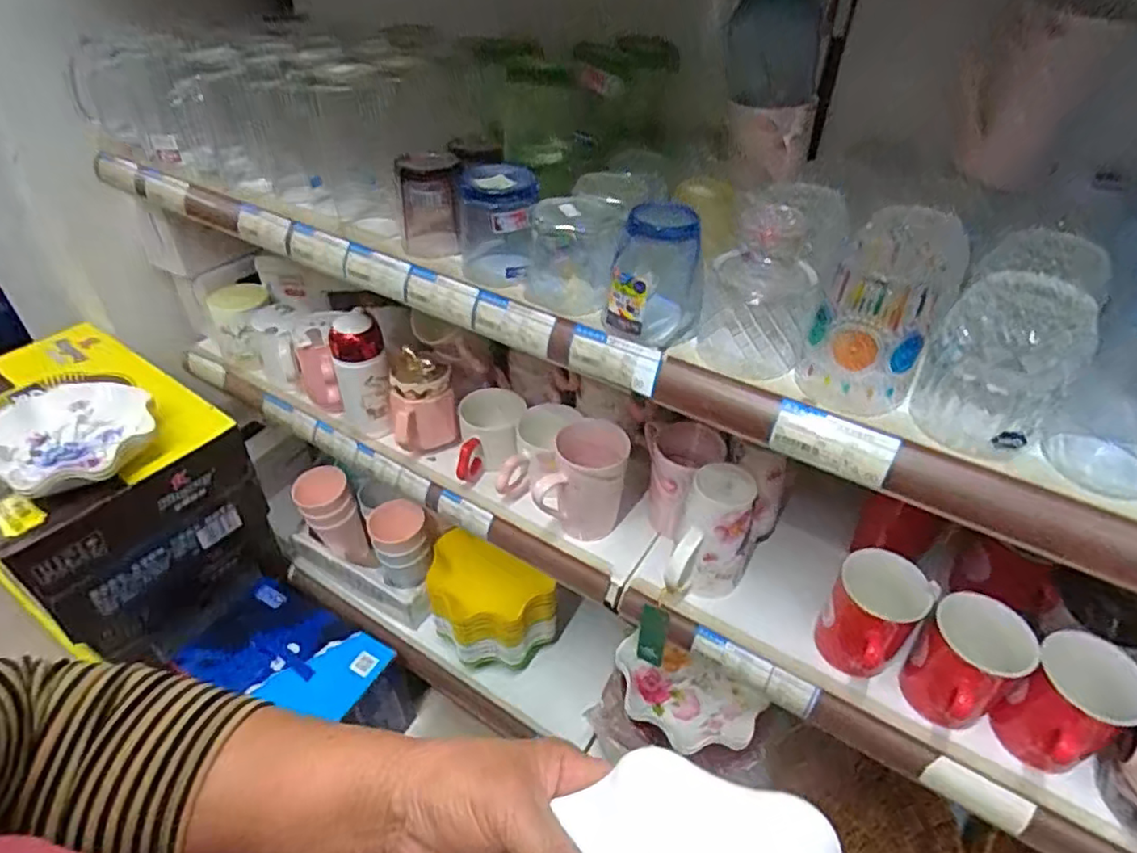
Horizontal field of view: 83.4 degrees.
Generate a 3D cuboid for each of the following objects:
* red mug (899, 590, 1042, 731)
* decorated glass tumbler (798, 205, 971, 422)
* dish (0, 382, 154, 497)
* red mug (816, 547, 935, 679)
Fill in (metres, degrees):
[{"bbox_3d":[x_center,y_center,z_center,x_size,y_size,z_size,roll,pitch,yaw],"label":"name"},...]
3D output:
[{"bbox_3d":[0.336,0.213,0.562,0.082,0.118,0.077,-13,43,-17],"label":"red mug"},{"bbox_3d":[0.211,-0.077,0.433,0.073,0.118,0.079,1,41,-1],"label":"decorated glass tumbler"},{"bbox_3d":[-0.598,0.008,0.751,0.173,0.036,0.154,13,42,13],"label":"dish"},{"bbox_3d":[0.274,0.182,0.599,0.088,0.109,0.076,-23,47,-26],"label":"red mug"}]

